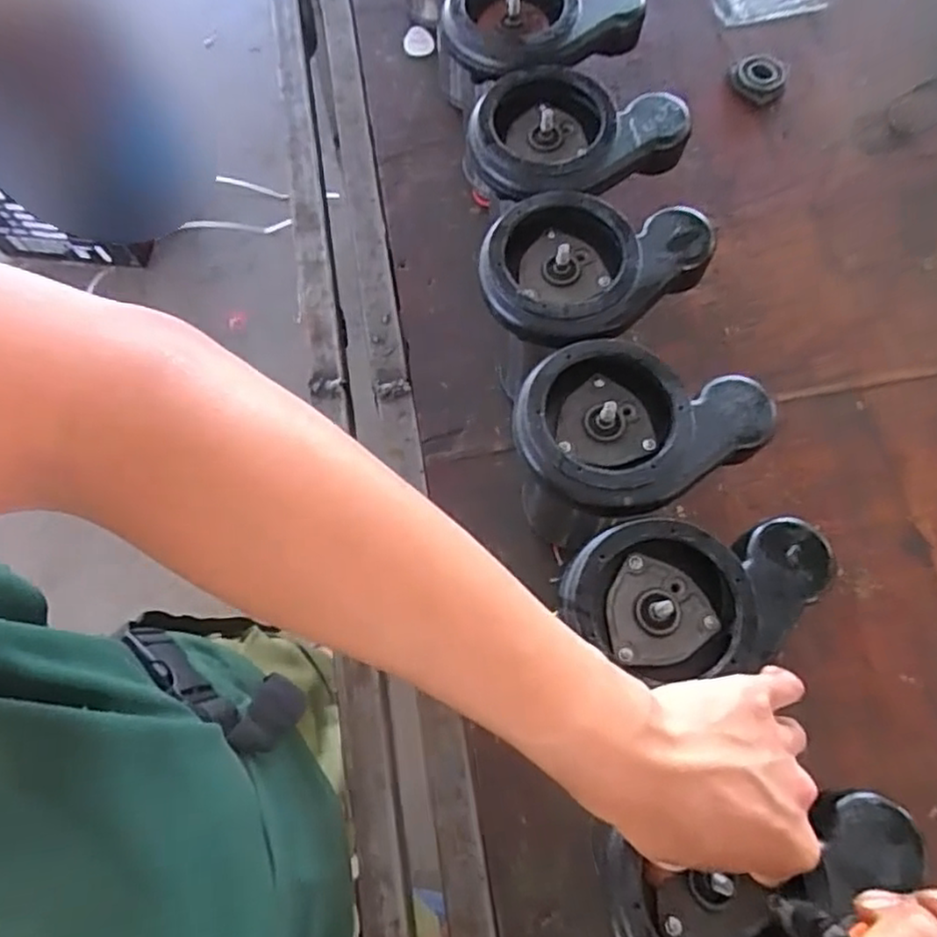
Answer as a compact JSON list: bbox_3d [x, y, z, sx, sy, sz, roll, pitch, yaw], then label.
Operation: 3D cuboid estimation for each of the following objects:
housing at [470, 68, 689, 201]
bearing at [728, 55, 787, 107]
[{"bbox_3d":[0.087,-0.263,0.544,0.169,0.044,0.114,-5,69,-1],"label":"housing"},{"bbox_3d":[0.330,-0.441,0.779,0.061,0.024,0.062,13,70,5],"label":"bearing"}]

